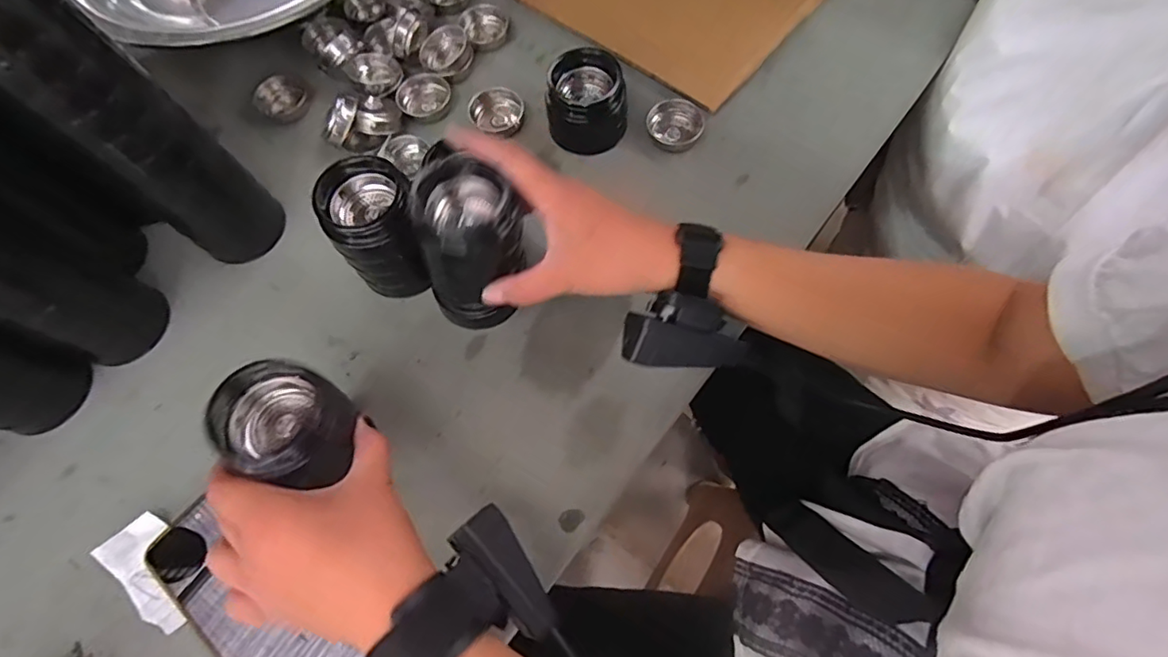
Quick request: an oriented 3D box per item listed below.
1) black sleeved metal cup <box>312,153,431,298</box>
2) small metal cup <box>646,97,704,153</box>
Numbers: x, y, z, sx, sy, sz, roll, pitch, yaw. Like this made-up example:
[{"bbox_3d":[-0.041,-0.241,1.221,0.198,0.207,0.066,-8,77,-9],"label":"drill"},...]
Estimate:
[{"bbox_3d":[-0.138,-0.065,0.389,0.056,0.088,0.060,-9,69,-2],"label":"black sleeved metal cup"},{"bbox_3d":[0.074,-0.166,0.460,0.041,0.014,0.044,-1,69,2],"label":"small metal cup"}]

